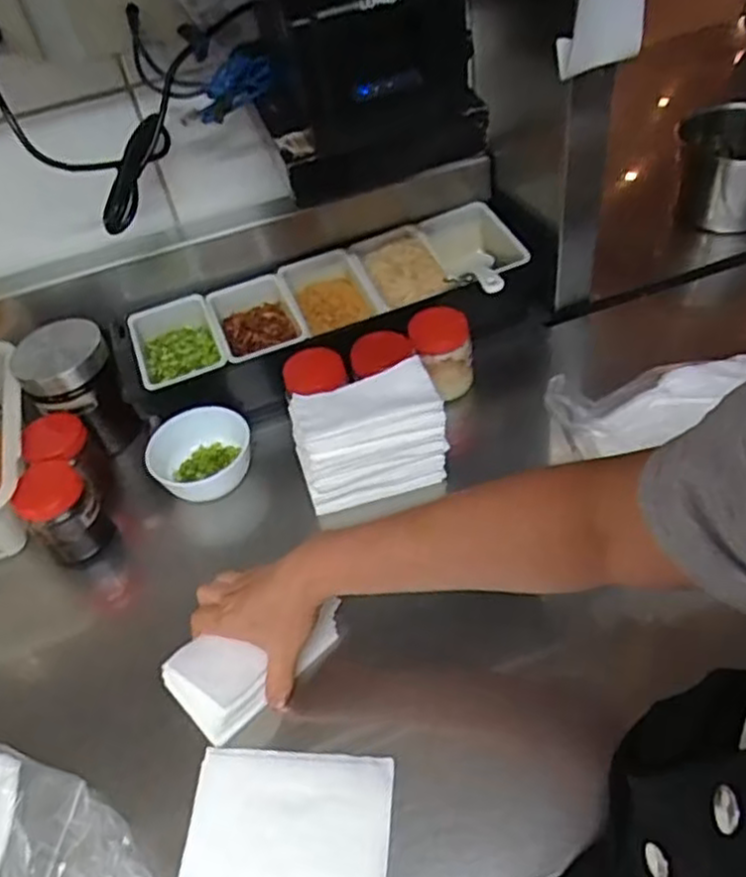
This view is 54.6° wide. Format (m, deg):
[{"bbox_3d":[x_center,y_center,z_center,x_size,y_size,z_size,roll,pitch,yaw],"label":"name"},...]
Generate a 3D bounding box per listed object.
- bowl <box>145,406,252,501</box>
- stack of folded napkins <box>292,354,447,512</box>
[{"bbox_3d":[-0.181,0.018,0.758,0.109,0.046,0.089,-15,47,-5],"label":"bowl"},{"bbox_3d":[-0.003,-0.002,0.700,0.137,0.106,0.076,-15,47,-5],"label":"stack of folded napkins"}]

